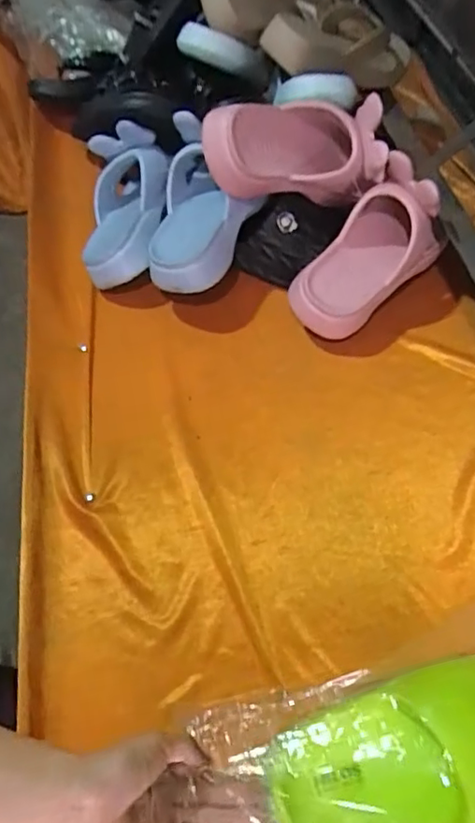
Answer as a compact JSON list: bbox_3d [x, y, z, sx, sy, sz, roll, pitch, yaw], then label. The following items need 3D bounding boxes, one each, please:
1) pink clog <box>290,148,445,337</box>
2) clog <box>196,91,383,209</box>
[{"bbox_3d":[0.140,-0.168,0.631,0.088,0.109,0.182,37,81,19],"label":"pink clog"},{"bbox_3d":[0.063,-0.280,0.620,0.185,0.107,0.075,-15,58,-11],"label":"clog"}]

